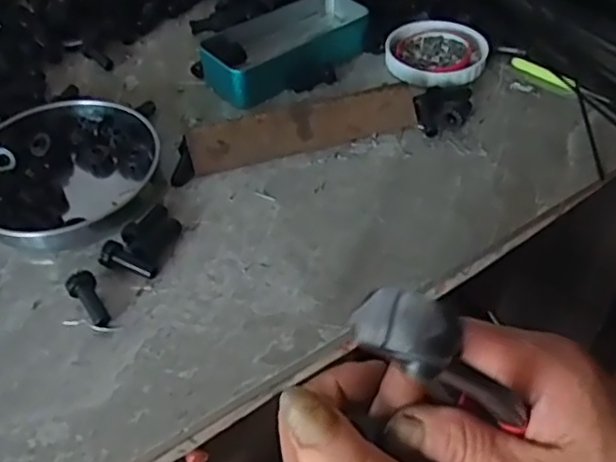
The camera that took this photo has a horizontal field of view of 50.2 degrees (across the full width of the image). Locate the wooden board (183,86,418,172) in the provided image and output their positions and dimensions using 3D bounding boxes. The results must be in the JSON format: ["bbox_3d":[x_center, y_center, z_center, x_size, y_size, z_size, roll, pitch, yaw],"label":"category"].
[{"bbox_3d":[-0.003,-0.081,0.509,0.177,0.038,0.008,-13,8,-10],"label":"wooden board"}]

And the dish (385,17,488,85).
[{"bbox_3d":[0.115,-0.161,0.587,0.087,0.013,0.090,-1,46,1],"label":"dish"}]

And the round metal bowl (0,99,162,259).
[{"bbox_3d":[-0.178,-0.045,0.482,0.137,0.028,0.137,-1,46,1],"label":"round metal bowl"}]

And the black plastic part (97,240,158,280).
[{"bbox_3d":[-0.116,0.020,0.427,0.039,0.011,0.016,24,50,6],"label":"black plastic part"}]

